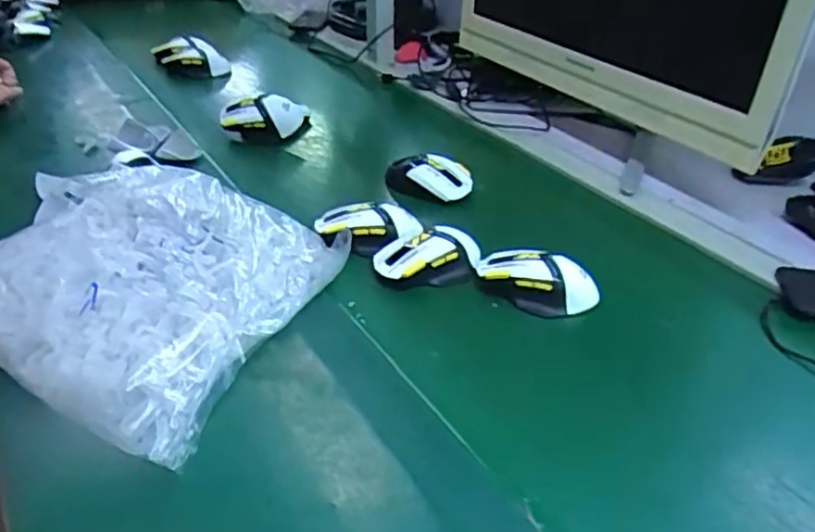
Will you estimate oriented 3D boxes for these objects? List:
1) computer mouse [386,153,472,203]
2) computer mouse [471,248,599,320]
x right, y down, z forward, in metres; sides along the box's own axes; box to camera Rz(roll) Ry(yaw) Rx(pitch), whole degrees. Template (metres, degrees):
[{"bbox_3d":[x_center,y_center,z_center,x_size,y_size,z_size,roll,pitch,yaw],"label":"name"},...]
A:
[{"bbox_3d":[0.029,-0.118,0.835,0.113,0.046,0.060,12,37,16],"label":"computer mouse"},{"bbox_3d":[0.129,0.016,0.641,0.119,0.042,0.056,15,38,20],"label":"computer mouse"}]

